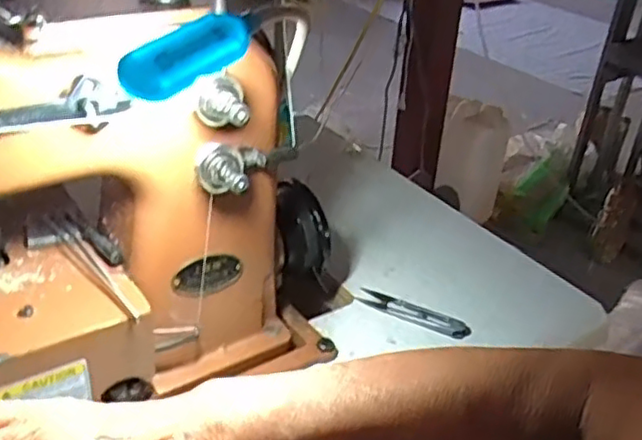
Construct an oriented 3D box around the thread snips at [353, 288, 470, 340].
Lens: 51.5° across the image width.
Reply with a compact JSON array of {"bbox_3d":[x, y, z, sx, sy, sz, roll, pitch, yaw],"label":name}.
[{"bbox_3d":[0.083,0.083,0.605,0.106,0.013,0.022,21,36,27],"label":"thread snips"}]

